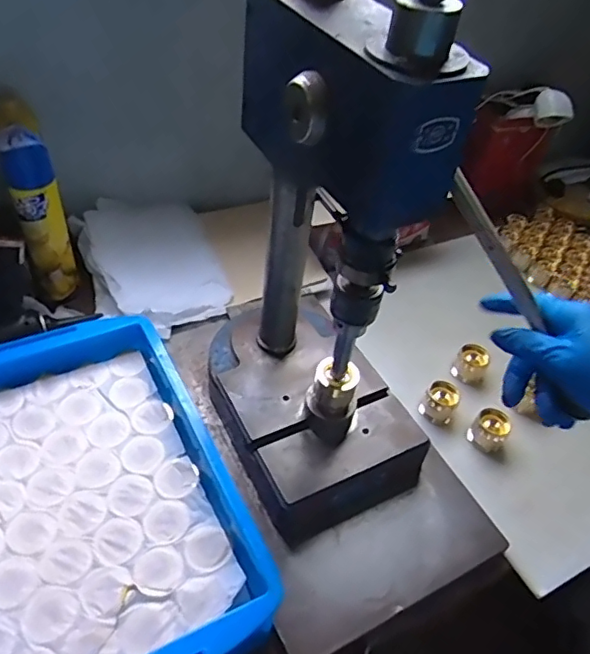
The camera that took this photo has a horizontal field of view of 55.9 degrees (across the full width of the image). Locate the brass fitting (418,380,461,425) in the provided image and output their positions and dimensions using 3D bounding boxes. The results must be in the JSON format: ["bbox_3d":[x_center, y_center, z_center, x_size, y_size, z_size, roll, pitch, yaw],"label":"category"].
[{"bbox_3d":[0.177,0.089,0.676,0.040,0.029,0.040,27,49,18],"label":"brass fitting"}]

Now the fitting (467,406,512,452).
[{"bbox_3d":[0.229,0.120,0.652,0.040,0.040,0.033,35,52,24],"label":"fitting"}]

